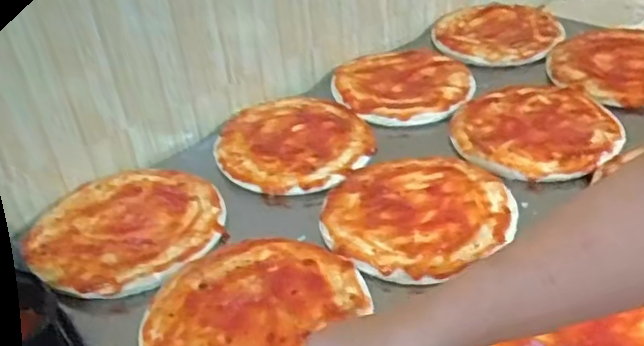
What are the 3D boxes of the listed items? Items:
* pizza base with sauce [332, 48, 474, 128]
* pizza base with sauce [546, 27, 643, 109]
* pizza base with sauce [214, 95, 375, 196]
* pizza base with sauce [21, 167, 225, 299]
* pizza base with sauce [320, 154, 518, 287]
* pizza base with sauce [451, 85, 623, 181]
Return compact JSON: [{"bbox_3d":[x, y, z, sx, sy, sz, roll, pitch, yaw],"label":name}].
[{"bbox_3d":[0.118,-0.131,0.921,0.196,0.025,0.188,-4,35,3],"label":"pizza base with sauce"},{"bbox_3d":[0.429,-0.161,0.884,0.196,0.015,0.218,14,40,25],"label":"pizza base with sauce"},{"bbox_3d":[-0.038,-0.046,0.825,0.197,0.020,0.211,-4,35,3],"label":"pizza base with sauce"},{"bbox_3d":[-0.220,0.055,0.698,0.210,0.012,0.204,-4,35,3],"label":"pizza base with sauce"},{"bbox_3d":[0.098,0.034,0.671,0.191,0.008,0.189,-4,35,3],"label":"pizza base with sauce"},{"bbox_3d":[0.264,-0.060,0.776,0.191,0.006,0.201,3,36,13],"label":"pizza base with sauce"}]

